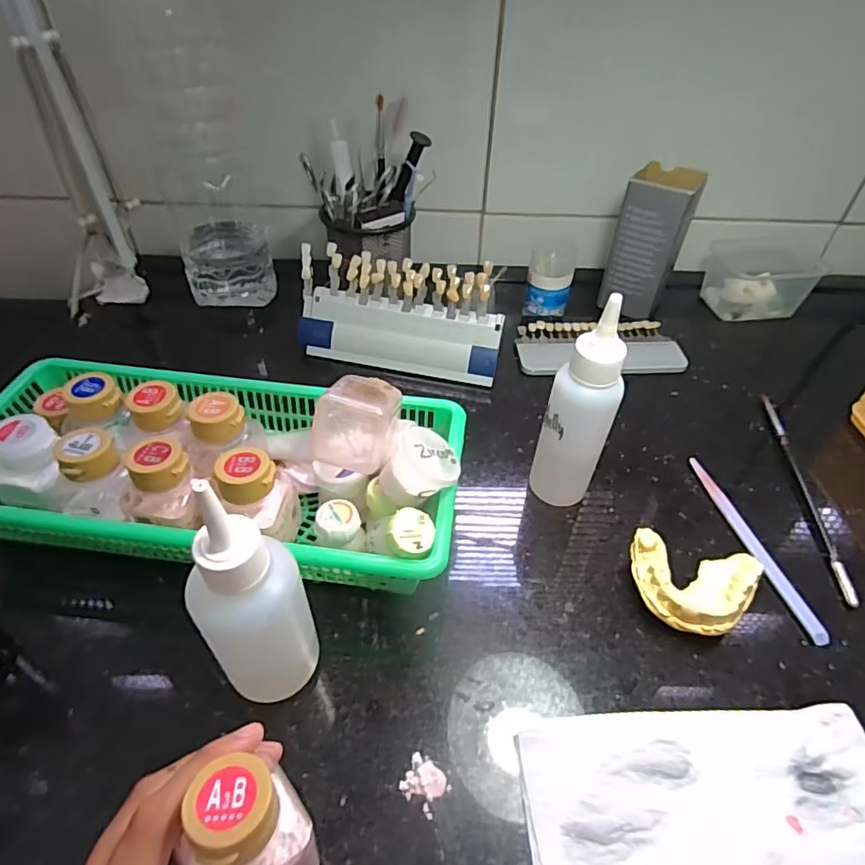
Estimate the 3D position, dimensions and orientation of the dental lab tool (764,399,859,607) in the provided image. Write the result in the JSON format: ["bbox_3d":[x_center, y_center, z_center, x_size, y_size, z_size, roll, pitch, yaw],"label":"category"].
[{"bbox_3d":[0.263,0.037,0.388,0.006,0.008,0.187,7,46,5],"label":"dental lab tool"}]

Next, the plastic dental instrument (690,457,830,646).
[{"bbox_3d":[0.207,0.070,0.356,0.012,0.005,0.138,-6,46,-8],"label":"plastic dental instrument"}]

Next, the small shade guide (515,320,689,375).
[{"bbox_3d":[0.151,-0.076,0.496,0.148,0.008,0.073,0,45,-3],"label":"small shade guide"}]

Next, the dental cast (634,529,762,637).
[{"bbox_3d":[0.150,0.090,0.318,0.067,0.027,0.052,12,46,9],"label":"dental cast"}]

